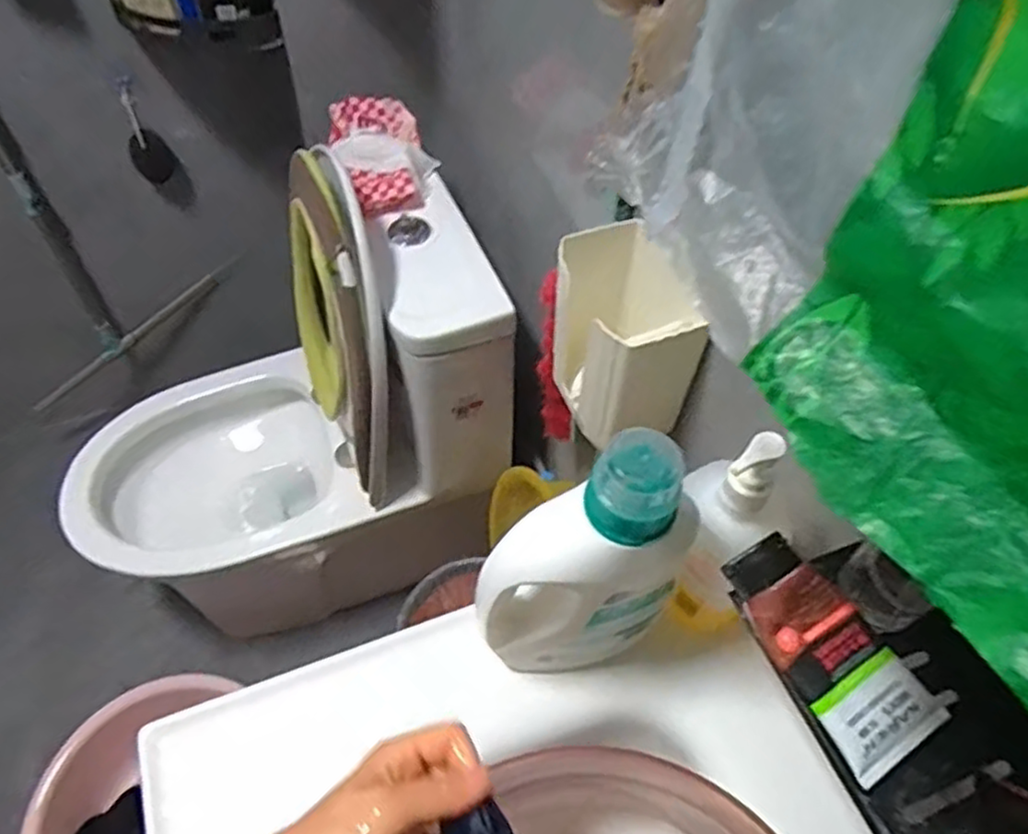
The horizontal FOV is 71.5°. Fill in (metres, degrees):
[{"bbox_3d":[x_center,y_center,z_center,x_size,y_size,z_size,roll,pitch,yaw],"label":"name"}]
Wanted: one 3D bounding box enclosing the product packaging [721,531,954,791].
[{"bbox_3d":[0.175,0.131,0.403,0.064,0.025,0.132,-32,75,-22],"label":"product packaging"}]

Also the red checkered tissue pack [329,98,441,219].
[{"bbox_3d":[-0.179,-0.361,0.980,0.128,0.064,0.189,-16,56,-12],"label":"red checkered tissue pack"}]

